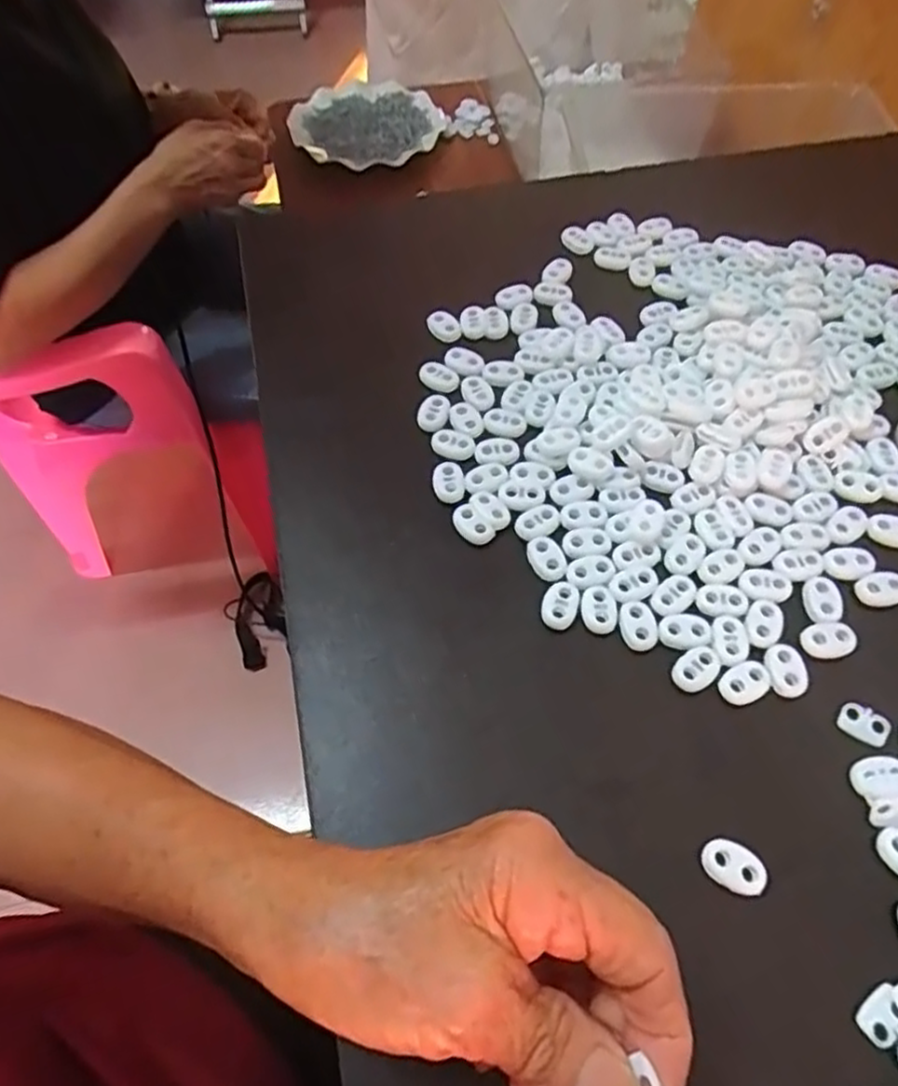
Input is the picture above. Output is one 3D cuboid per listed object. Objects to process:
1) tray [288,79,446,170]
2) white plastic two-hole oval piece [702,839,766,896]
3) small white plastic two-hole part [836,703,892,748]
[{"bbox_3d":[-0.101,-0.527,0.902,0.182,0.033,0.193,-24,61,-12],"label":"tray"},{"bbox_3d":[0.104,0.118,0.262,0.023,0.004,0.015,24,63,15],"label":"white plastic two-hole oval piece"},{"bbox_3d":[0.168,0.073,0.289,0.019,0.004,0.014,29,64,17],"label":"small white plastic two-hole part"}]

